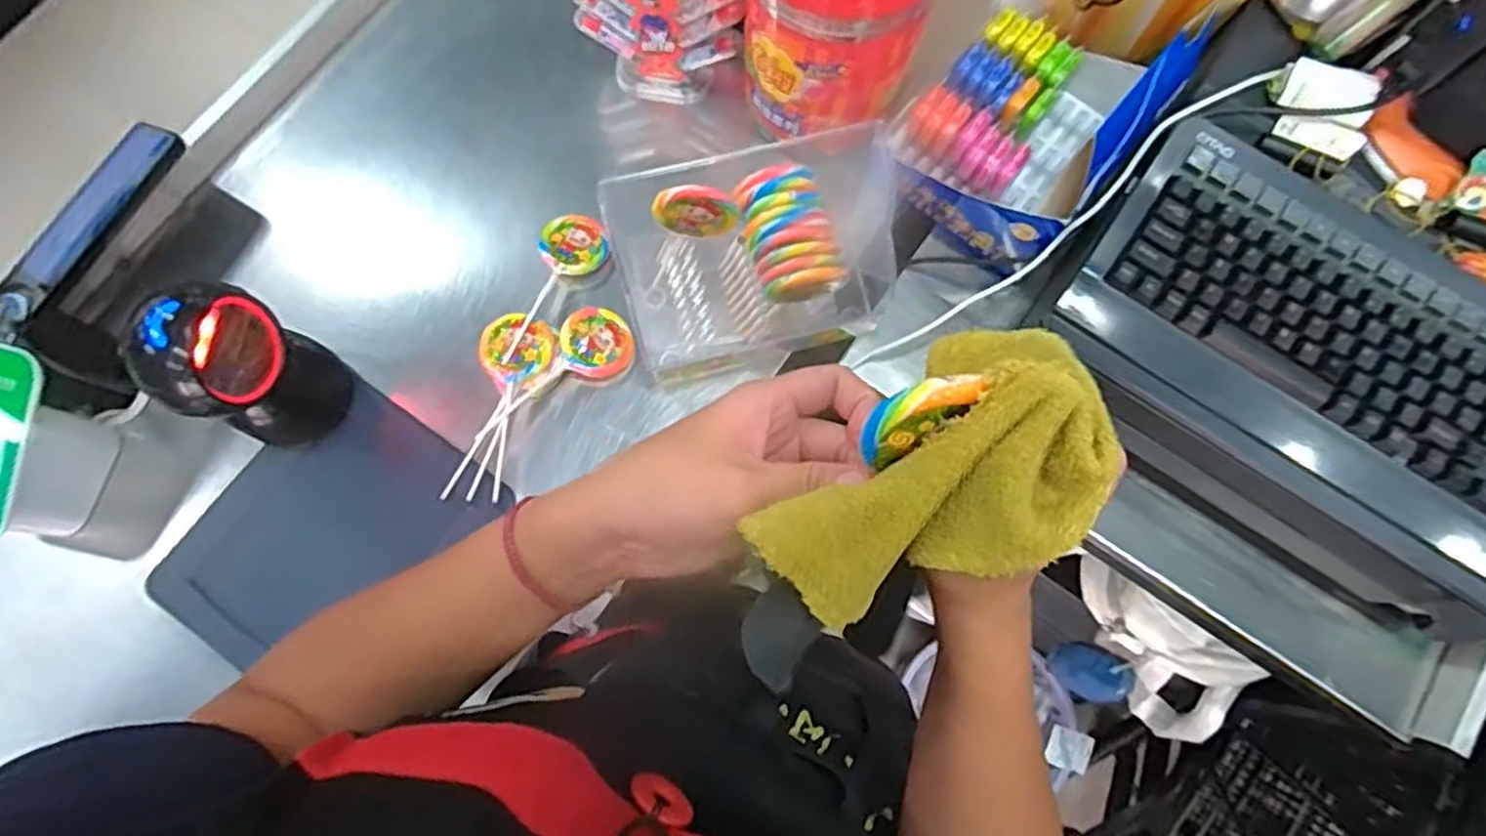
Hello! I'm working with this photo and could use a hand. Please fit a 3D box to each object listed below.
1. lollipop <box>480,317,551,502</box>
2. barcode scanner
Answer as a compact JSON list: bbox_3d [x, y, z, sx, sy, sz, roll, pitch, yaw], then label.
[{"bbox_3d":[-0.204,-0.015,0.625,0.060,0.018,0.148,18,77,3],"label":"lollipop"},{"bbox_3d":[-0.366,-0.033,0.569,0.079,0.149,0.092,26,77,5],"label":"barcode scanner"}]

